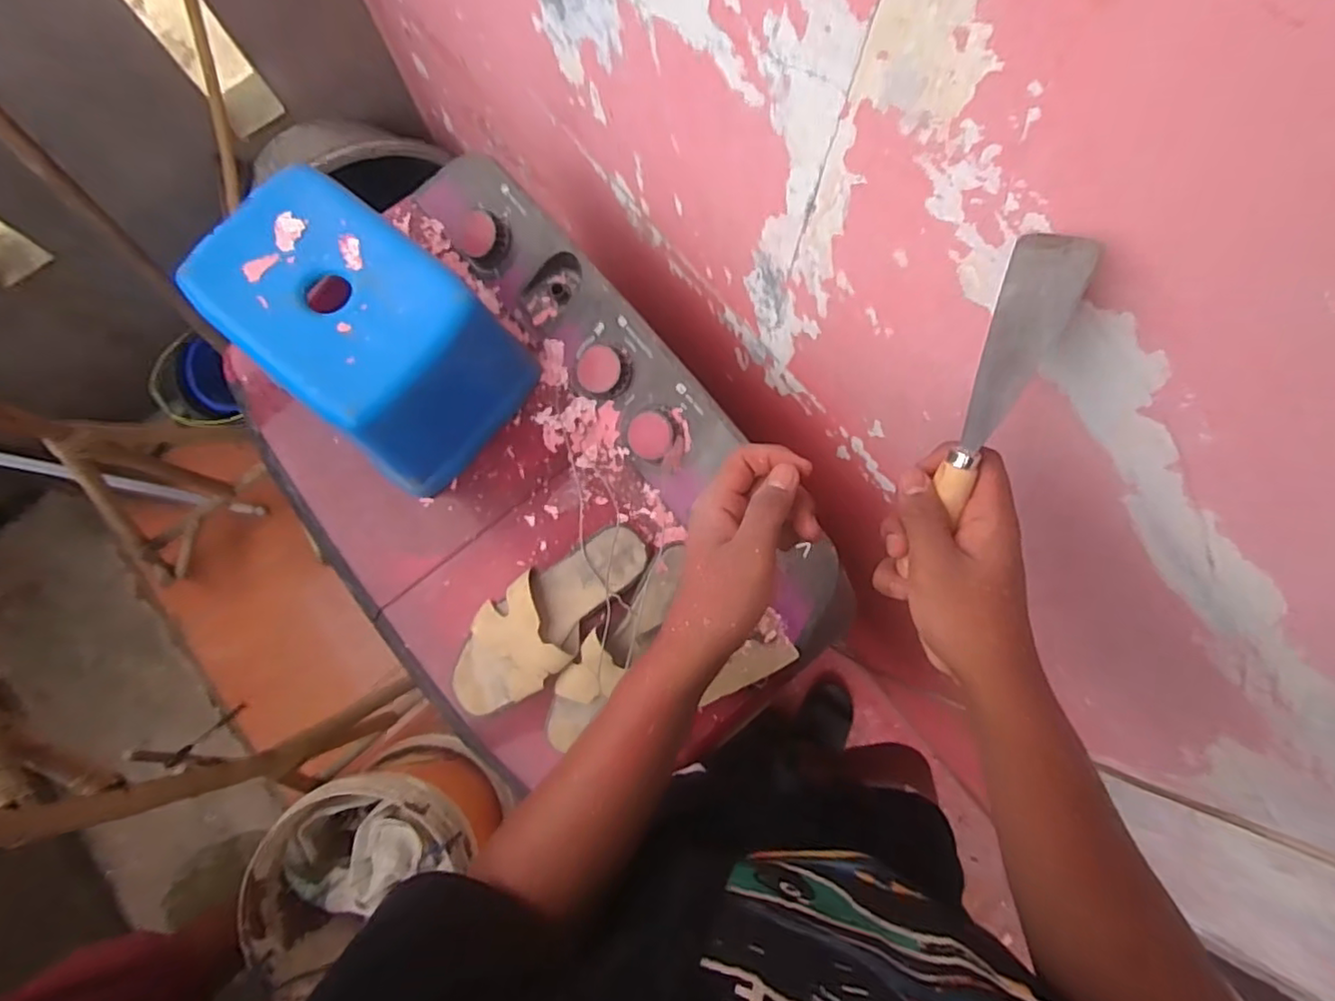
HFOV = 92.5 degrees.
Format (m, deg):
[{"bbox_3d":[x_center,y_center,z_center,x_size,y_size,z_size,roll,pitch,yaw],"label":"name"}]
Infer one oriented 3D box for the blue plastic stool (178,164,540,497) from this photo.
[{"bbox_3d":[-0.295,-0.174,0.654,0.281,0.162,0.195,41,82,8],"label":"blue plastic stool"}]

